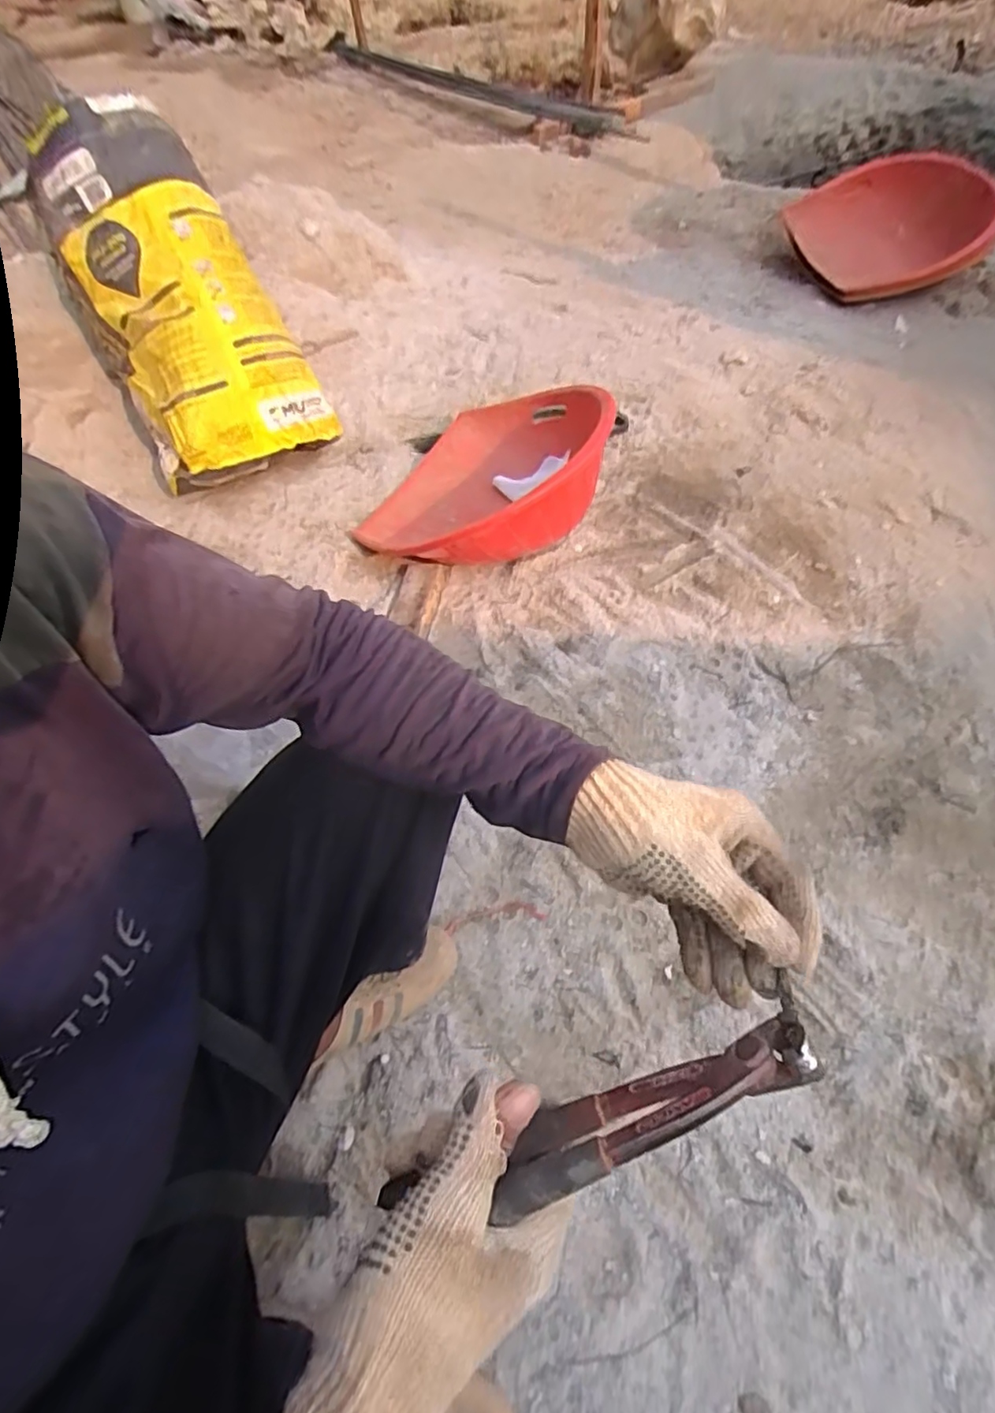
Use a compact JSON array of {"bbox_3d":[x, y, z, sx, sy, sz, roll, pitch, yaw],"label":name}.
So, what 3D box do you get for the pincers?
[{"bbox_3d":[0.042,0.197,0.284,0.211,0.033,0.030,-26,57,4],"label":"pincers"}]

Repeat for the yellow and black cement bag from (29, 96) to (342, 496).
[{"bbox_3d":[-0.620,-0.787,1.188,0.326,0.182,0.685,-29,94,-17],"label":"yellow and black cement bag"}]

